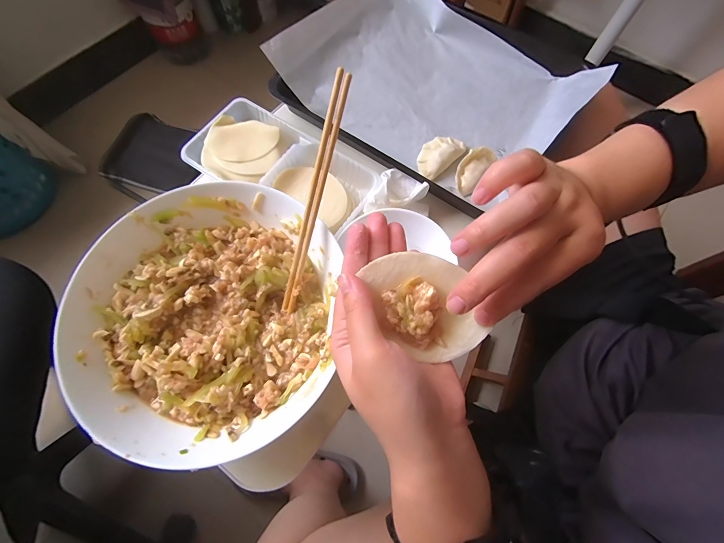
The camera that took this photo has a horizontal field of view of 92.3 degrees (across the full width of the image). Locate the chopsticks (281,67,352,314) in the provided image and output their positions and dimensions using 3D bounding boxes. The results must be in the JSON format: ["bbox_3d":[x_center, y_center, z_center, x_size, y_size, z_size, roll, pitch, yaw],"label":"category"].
[{"bbox_3d":[-0.039,-0.054,0.279,0.011,0.006,0.193,20,109,6],"label":"chopsticks"}]

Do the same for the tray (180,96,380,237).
[{"bbox_3d":[-0.085,-0.110,0.381,0.197,0.032,0.098,30,71,10],"label":"tray"}]

